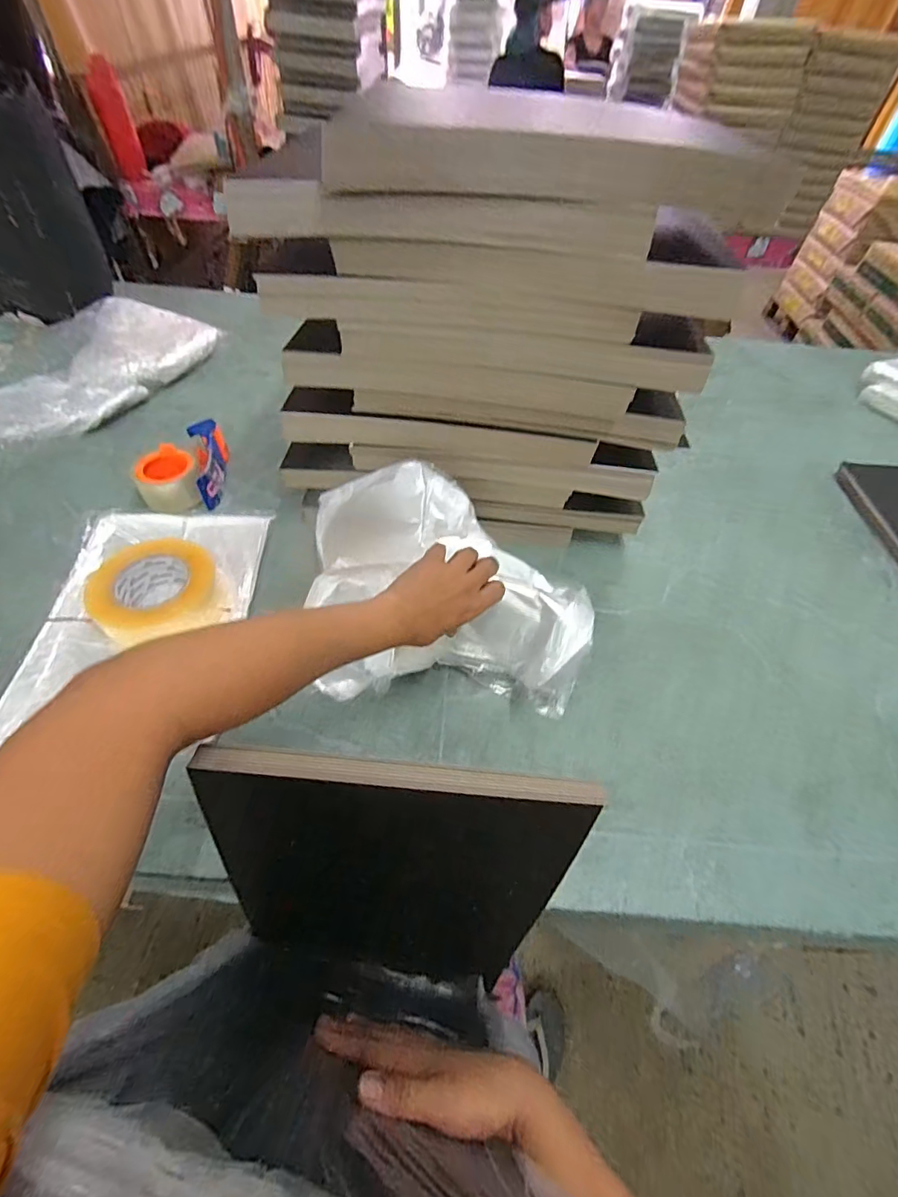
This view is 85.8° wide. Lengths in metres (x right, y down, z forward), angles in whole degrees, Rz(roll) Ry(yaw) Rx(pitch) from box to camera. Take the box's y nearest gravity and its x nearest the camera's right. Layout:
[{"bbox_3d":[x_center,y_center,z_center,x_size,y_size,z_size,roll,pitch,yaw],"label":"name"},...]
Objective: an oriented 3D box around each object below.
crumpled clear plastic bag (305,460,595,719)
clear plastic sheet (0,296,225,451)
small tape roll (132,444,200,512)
[{"bbox_3d":[-0.013,-0.026,0.556,0.320,0.125,0.245,5,53,0],"label":"crumpled clear plastic bag"},{"bbox_3d":[-0.659,-0.381,0.835,0.266,0.048,0.525,19,54,10],"label":"clear plastic sheet"},{"bbox_3d":[-0.399,-0.168,0.692,0.076,0.058,0.081,-21,57,-19],"label":"small tape roll"}]

